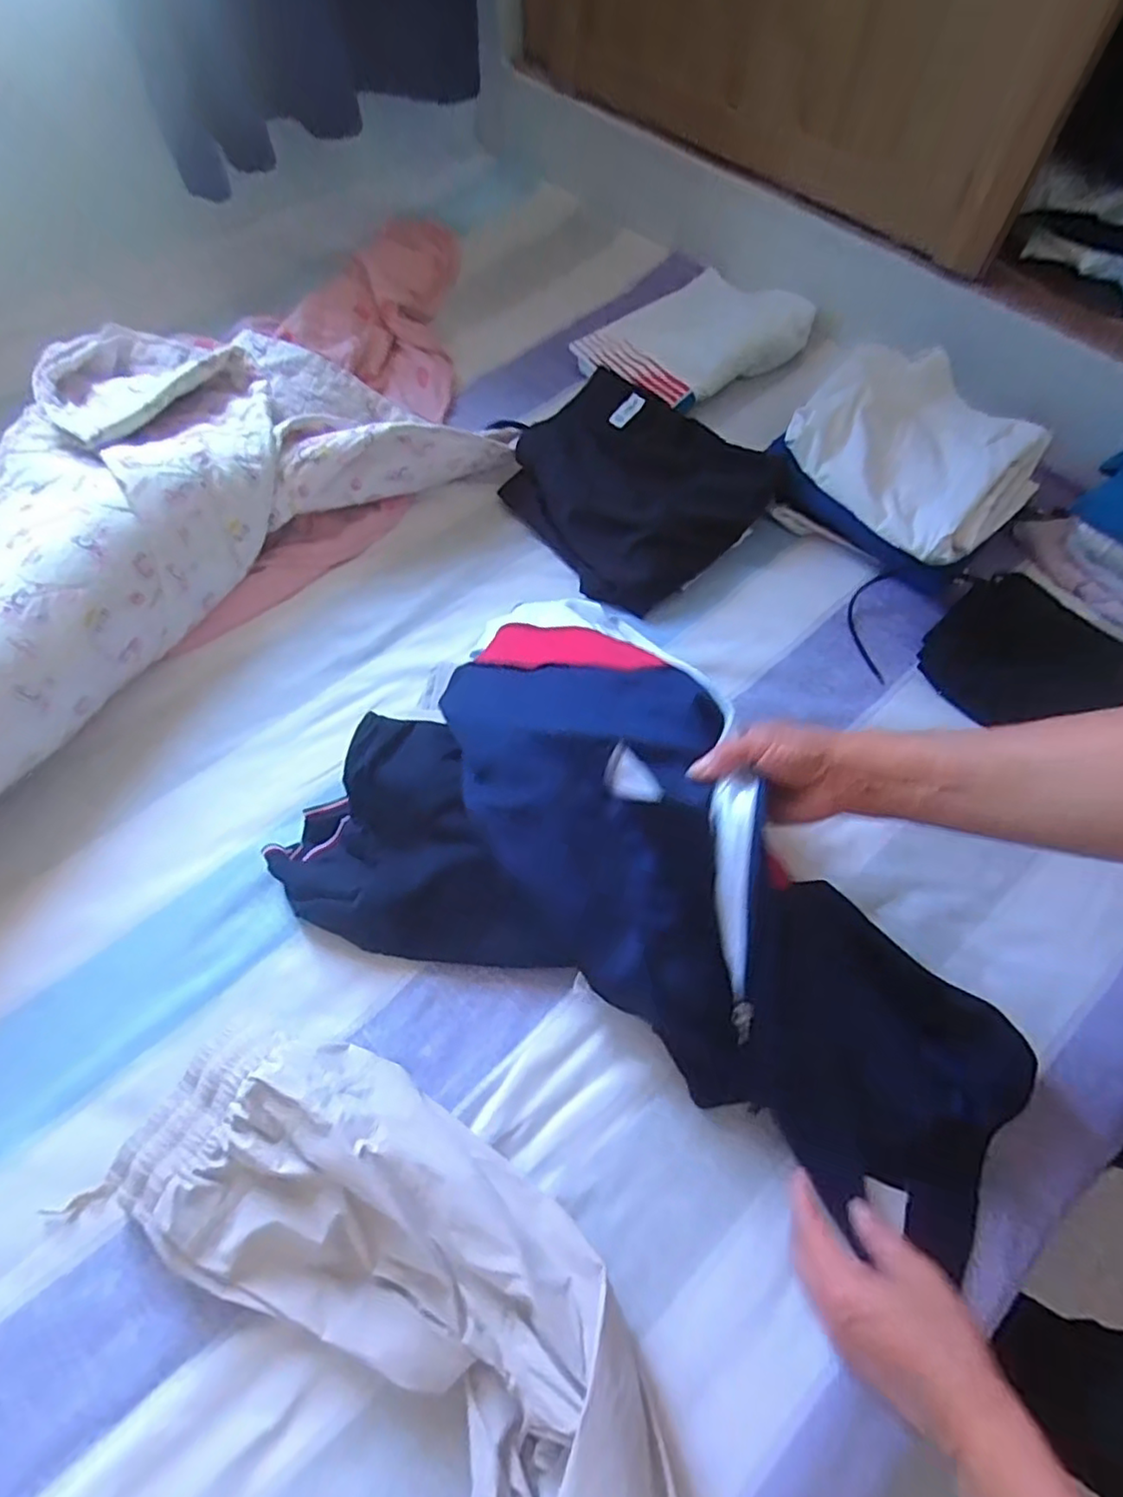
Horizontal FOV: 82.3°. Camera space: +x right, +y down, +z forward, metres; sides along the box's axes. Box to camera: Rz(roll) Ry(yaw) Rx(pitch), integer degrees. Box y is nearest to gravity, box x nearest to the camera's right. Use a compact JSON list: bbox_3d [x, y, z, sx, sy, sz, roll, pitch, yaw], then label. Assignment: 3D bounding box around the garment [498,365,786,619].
[{"bbox_3d":[0.088,-0.322,0.778,0.270,0.085,0.261,41,70,18],"label":"garment"}]

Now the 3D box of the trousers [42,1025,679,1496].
[{"bbox_3d":[-0.093,0.406,0.408,0.257,0.089,0.524,-41,71,-19],"label":"trousers"}]

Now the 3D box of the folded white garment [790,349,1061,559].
[{"bbox_3d":[0.406,-0.345,0.727,0.210,0.067,0.252,-34,68,-17],"label":"folded white garment"}]

